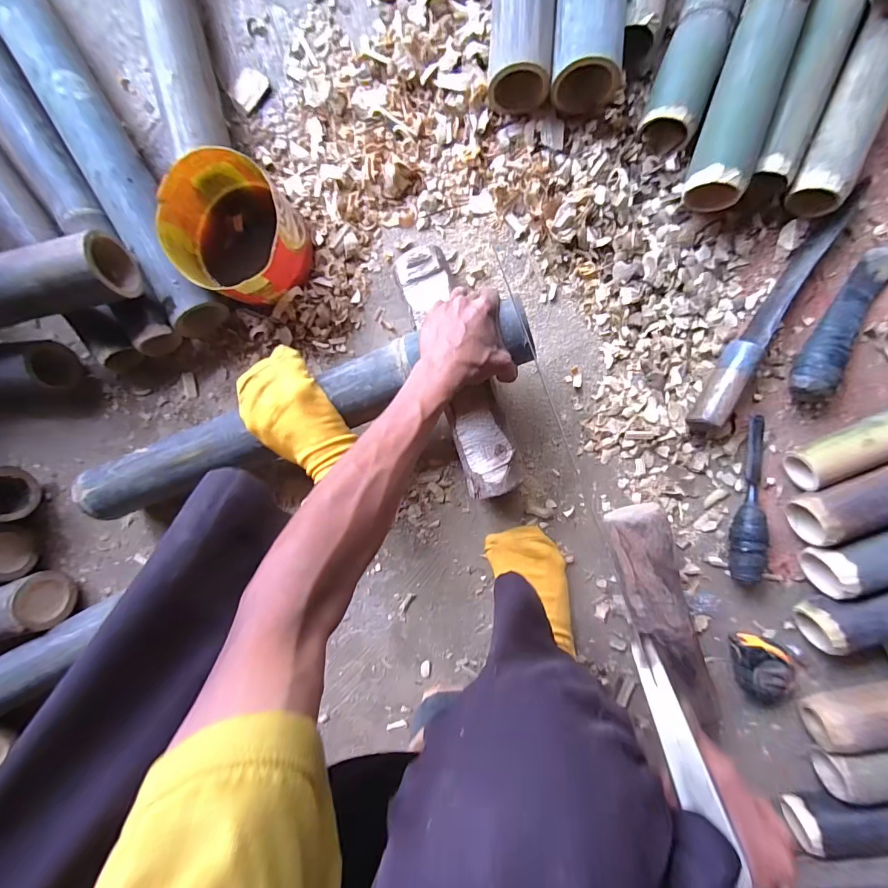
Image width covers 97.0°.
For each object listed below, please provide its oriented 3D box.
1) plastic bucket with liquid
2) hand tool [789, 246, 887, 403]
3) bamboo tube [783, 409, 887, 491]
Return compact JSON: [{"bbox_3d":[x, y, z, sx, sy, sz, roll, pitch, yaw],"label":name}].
[{"bbox_3d":[-0.253,-0.265,0.498,0.151,0.096,0.148,0,94,6],"label":"plastic bucket with liquid"},{"bbox_3d":[0.474,-0.139,0.448,0.058,0.043,0.208,32,97,3],"label":"hand tool"},{"bbox_3d":[0.521,-0.019,0.450,0.230,0.060,0.054,-29,91,7],"label":"bamboo tube"}]

